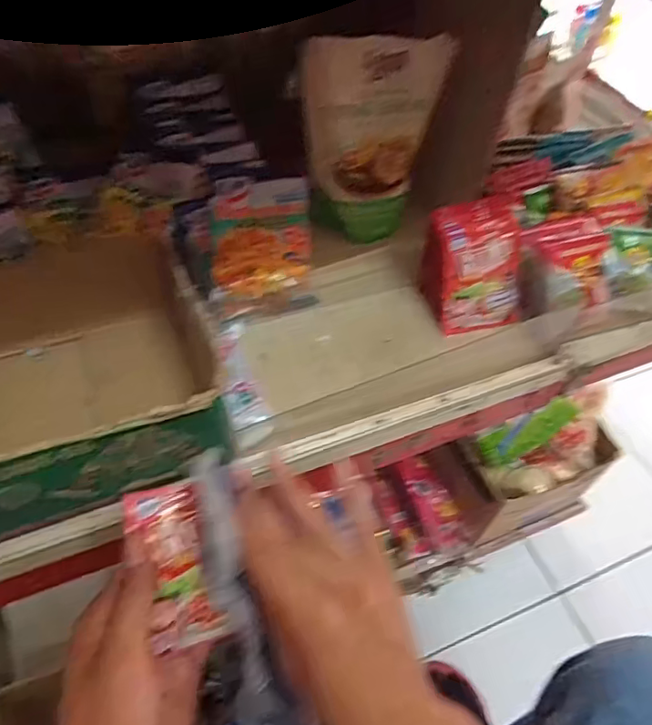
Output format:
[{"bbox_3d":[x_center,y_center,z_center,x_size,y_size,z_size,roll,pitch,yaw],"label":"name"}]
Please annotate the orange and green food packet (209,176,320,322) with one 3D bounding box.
[{"bbox_3d":[-0.060,-0.109,0.537,0.094,0.032,0.137,-4,71,-10],"label":"orange and green food packet"}]

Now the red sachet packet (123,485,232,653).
[{"bbox_3d":[-0.083,0.112,0.316,0.037,0.014,0.086,-16,84,-18],"label":"red sachet packet"}]

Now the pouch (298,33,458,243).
[{"bbox_3d":[0.042,-0.204,0.533,0.127,0.173,0.045,-2,51,-7],"label":"pouch"}]

